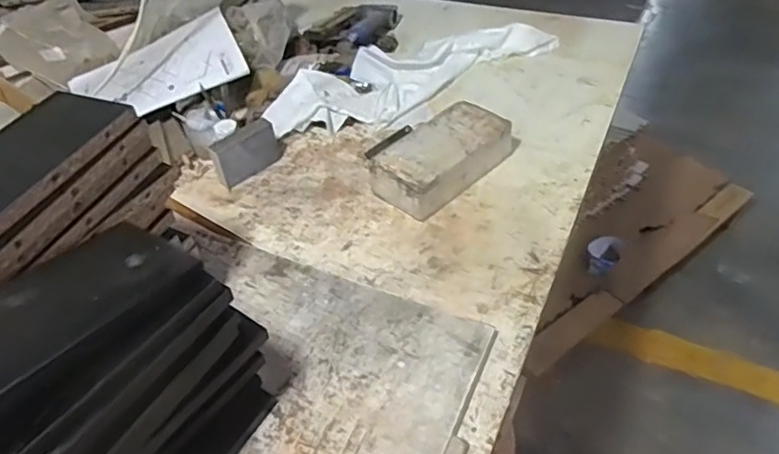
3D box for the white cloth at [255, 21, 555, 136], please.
[{"bbox_3d":[0.053,-0.281,1.033,0.556,0.044,0.154,-24,49,-20],"label":"white cloth"}]

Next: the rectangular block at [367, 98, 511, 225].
[{"bbox_3d":[0.078,-0.104,0.845,0.214,0.061,0.108,-35,54,-28],"label":"rectangular block"}]

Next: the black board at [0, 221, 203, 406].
[{"bbox_3d":[-0.238,0.061,0.400,0.099,0.013,0.197,25,42,25],"label":"black board"}]

